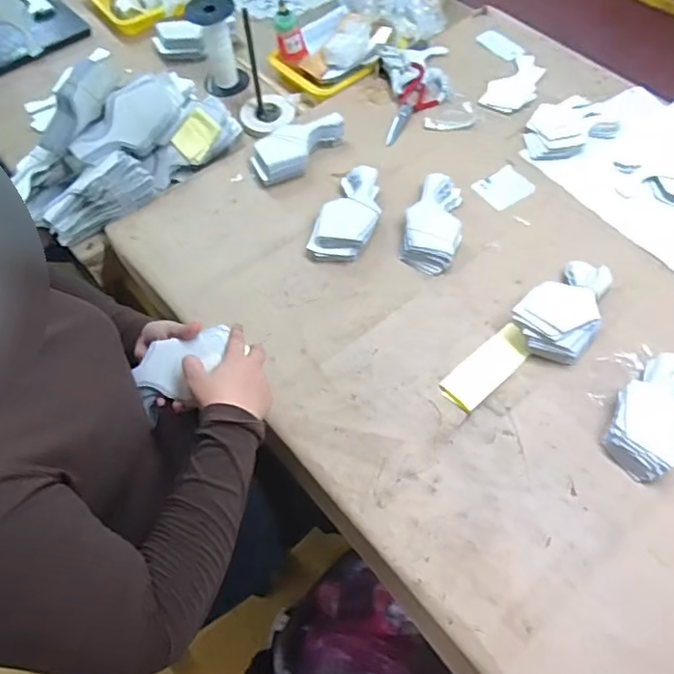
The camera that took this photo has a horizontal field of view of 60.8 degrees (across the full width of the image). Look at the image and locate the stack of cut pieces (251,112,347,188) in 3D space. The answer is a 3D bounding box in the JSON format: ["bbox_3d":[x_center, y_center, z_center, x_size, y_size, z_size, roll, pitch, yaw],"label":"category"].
[{"bbox_3d":[-0.071,-0.343,1.033,0.083,0.047,0.188,39,69,21],"label":"stack of cut pieces"}]

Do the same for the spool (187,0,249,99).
[{"bbox_3d":[-0.238,-0.576,1.155,0.094,0.163,0.112,-7,61,-2],"label":"spool"}]

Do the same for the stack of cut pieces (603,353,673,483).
[{"bbox_3d":[0.426,0.098,0.764,0.098,0.041,0.187,37,68,19],"label":"stack of cut pieces"}]

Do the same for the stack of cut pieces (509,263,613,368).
[{"bbox_3d":[0.337,-0.047,0.835,0.106,0.051,0.188,36,68,19],"label":"stack of cut pieces"}]

